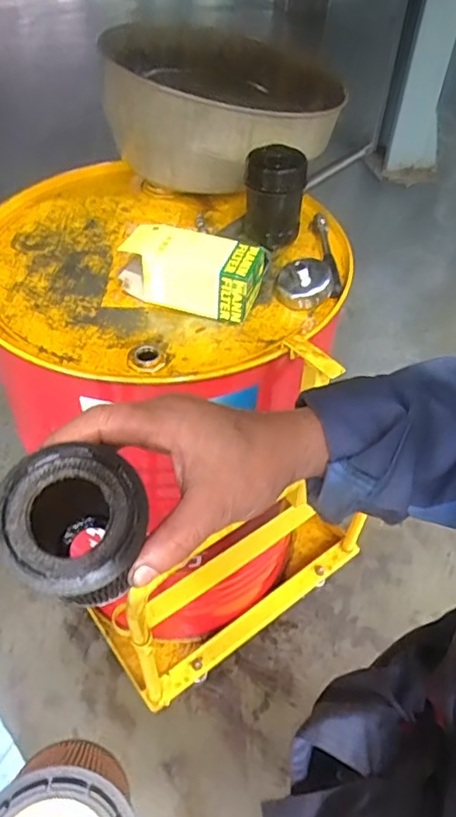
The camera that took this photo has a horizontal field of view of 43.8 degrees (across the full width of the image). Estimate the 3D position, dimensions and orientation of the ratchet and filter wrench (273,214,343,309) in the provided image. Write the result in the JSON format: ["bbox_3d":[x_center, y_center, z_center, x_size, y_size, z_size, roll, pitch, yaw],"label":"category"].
[{"bbox_3d":[0.127,-0.233,0.843,0.090,0.052,0.225,9,49,6],"label":"ratchet and filter wrench"}]

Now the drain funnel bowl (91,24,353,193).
[{"bbox_3d":[-0.011,-0.524,0.992,0.385,0.176,0.398,1,49,-1],"label":"drain funnel bowl"}]

